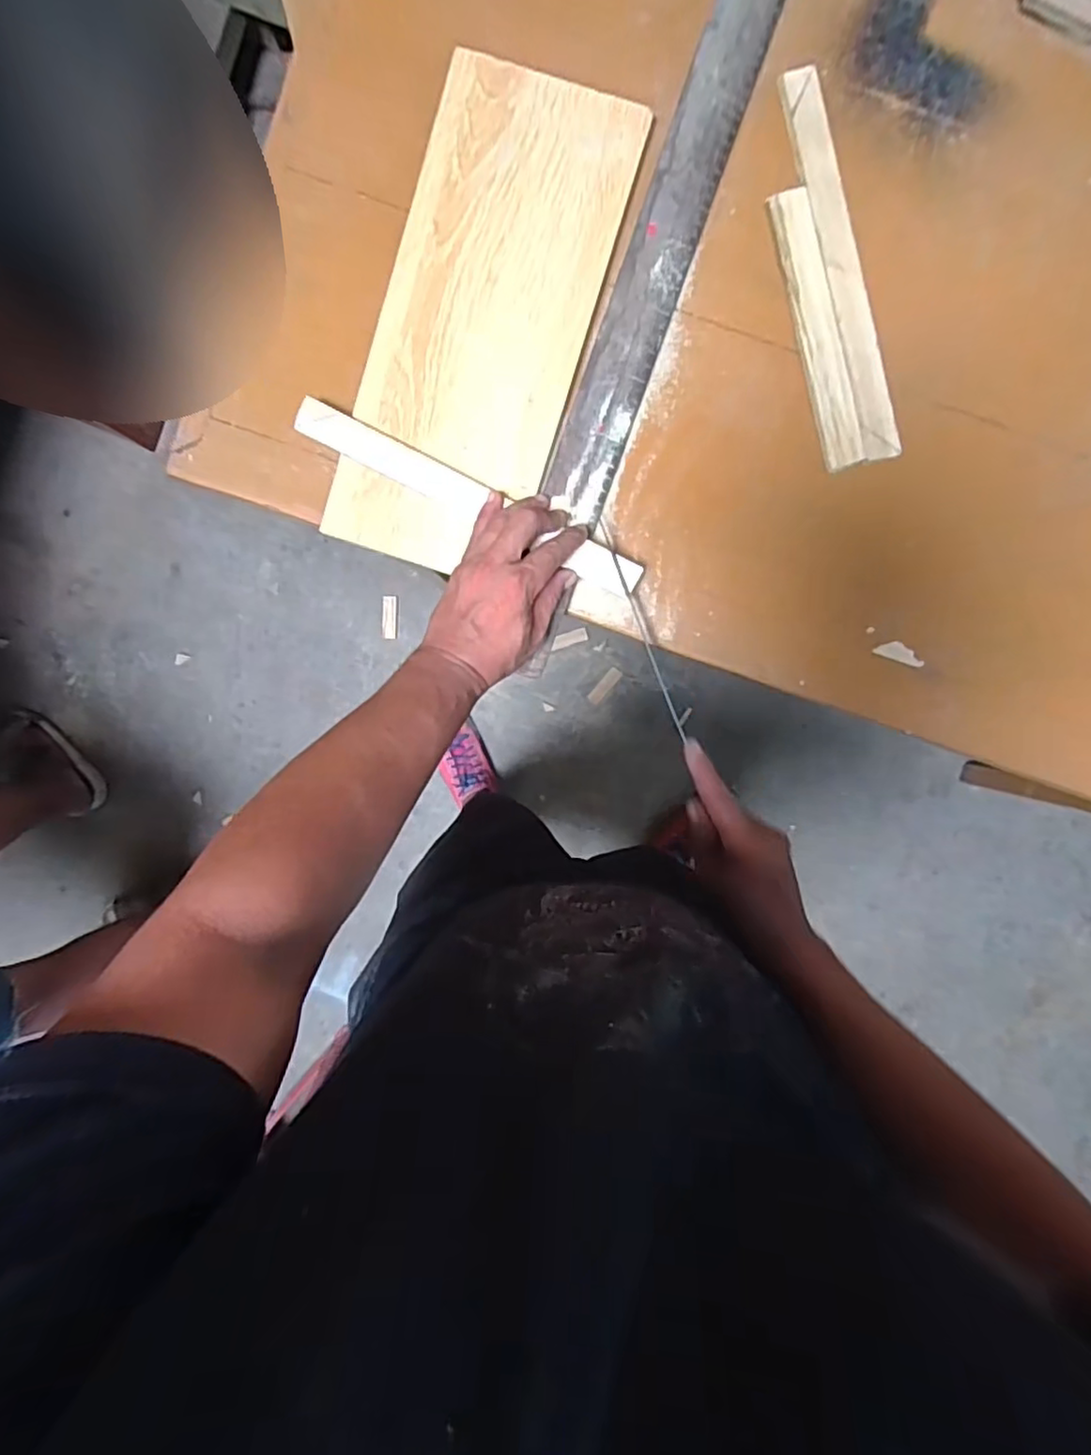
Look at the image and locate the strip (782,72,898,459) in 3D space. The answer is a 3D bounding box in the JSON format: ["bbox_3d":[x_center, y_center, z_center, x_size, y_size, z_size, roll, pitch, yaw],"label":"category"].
[{"bbox_3d":[0.229,-0.353,0.494,0.029,0.012,0.289,-16,92,3],"label":"strip"}]

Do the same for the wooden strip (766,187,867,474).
[{"bbox_3d":[0.211,-0.306,0.497,0.032,0.012,0.206,-15,92,3],"label":"wooden strip"}]

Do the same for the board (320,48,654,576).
[{"bbox_3d":[-0.048,-0.309,0.498,0.158,0.012,0.367,17,93,1],"label":"board"}]

